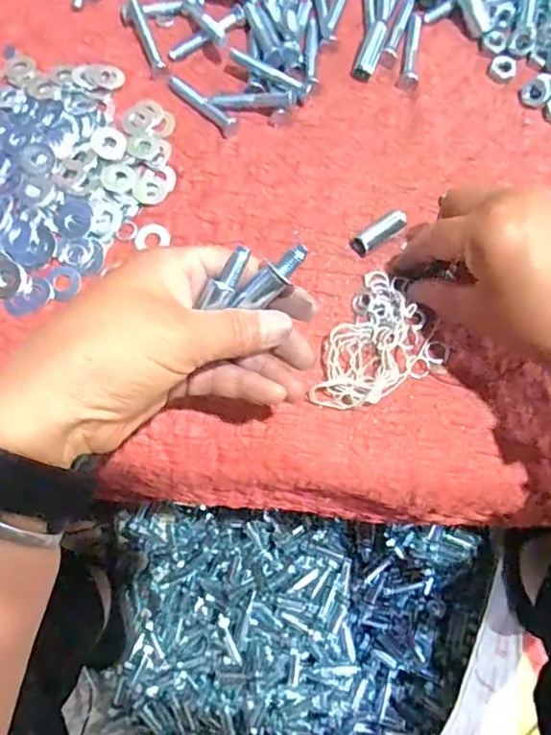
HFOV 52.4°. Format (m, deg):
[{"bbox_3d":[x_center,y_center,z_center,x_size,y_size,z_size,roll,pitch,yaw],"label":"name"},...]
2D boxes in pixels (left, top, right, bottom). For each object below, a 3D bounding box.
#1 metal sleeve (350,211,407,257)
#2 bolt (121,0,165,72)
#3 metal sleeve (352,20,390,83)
[{"bbox_3d":[0.063,-0.082,0.341,0.038,0.009,0.011,-35,77,-8],"label":"metal sleeve"},{"bbox_3d":[-0.090,-0.224,0.376,0.012,0.013,0.057,-24,77,-4],"label":"bolt"},{"bbox_3d":[0.063,-0.209,0.368,0.014,0.010,0.038,22,94,6],"label":"metal sleeve"}]

